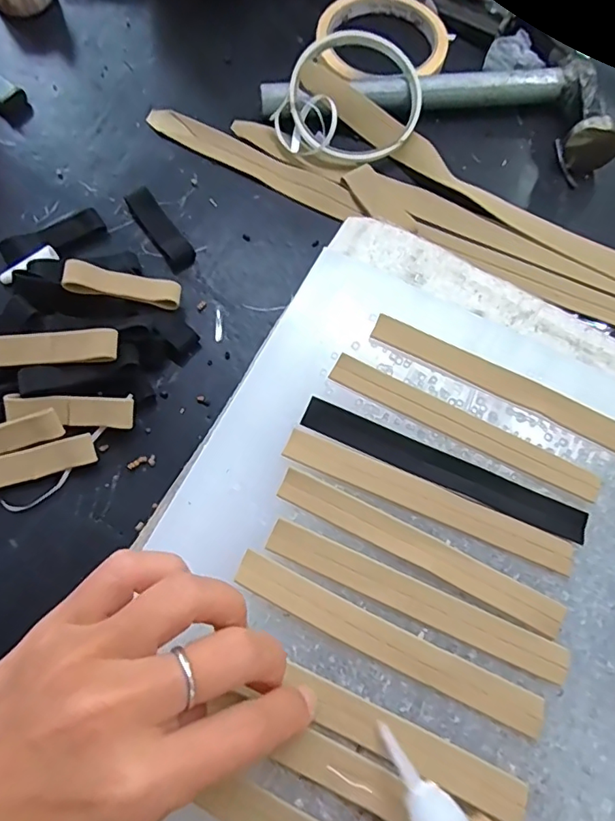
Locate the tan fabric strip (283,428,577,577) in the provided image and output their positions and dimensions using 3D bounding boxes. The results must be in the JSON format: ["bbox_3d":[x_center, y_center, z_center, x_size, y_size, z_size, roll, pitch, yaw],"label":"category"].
[{"bbox_3d":[0.053,0.039,0.230,0.131,0.004,0.014,22,72,6],"label":"tan fabric strip"}]

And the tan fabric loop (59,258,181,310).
[{"bbox_3d":[-0.101,-0.069,0.287,0.060,0.007,0.016,8,70,-19],"label":"tan fabric loop"}]

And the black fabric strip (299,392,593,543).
[{"bbox_3d":[0.061,0.026,0.236,0.132,0.004,0.014,23,72,6],"label":"black fabric strip"}]

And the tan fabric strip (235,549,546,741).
[{"bbox_3d":[0.032,0.093,0.210,0.130,0.005,0.015,25,72,7],"label":"tan fabric strip"}]

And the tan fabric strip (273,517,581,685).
[{"bbox_3d":[0.045,0.078,0.216,0.129,0.004,0.013,23,72,6],"label":"tan fabric strip"}]

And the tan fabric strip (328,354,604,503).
[{"bbox_3d":[0.072,0.007,0.243,0.129,0.004,0.014,26,72,7],"label":"tan fabric strip"}]

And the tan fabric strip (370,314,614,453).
[{"bbox_3d":[0.092,-0.014,0.250,0.129,0.004,0.015,26,72,7],"label":"tan fabric strip"}]

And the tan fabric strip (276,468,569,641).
[{"bbox_3d":[0.047,0.059,0.223,0.127,0.004,0.015,26,72,7],"label":"tan fabric strip"}]

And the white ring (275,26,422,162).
[{"bbox_3d":[0.031,-0.206,0.340,0.085,0.010,0.088,11,88,-2],"label":"white ring"}]

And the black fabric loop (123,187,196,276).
[{"bbox_3d":[-0.091,-0.112,0.322,0.017,0.007,0.060,-34,75,-13],"label":"black fabric loop"}]

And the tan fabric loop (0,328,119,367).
[{"bbox_3d":[-0.130,-0.031,0.271,0.061,0.013,0.015,-5,71,-4],"label":"tan fabric loop"}]

